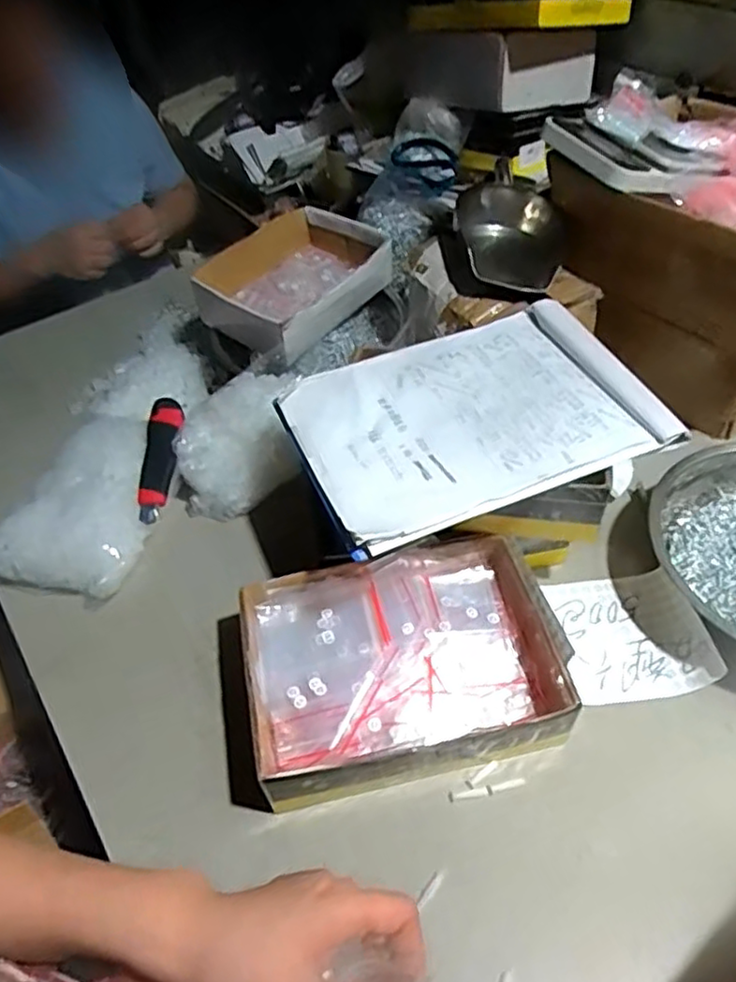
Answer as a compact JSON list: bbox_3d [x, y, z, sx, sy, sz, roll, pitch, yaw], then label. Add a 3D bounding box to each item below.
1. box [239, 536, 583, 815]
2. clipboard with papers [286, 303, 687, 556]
[{"bbox_3d":[0.030,0.146,0.569,0.249,0.069,0.175,-11,49,-5],"label":"box"},{"bbox_3d":[0.095,-0.071,0.599,0.316,0.022,0.213,-20,50,-13],"label":"clipboard with papers"}]

